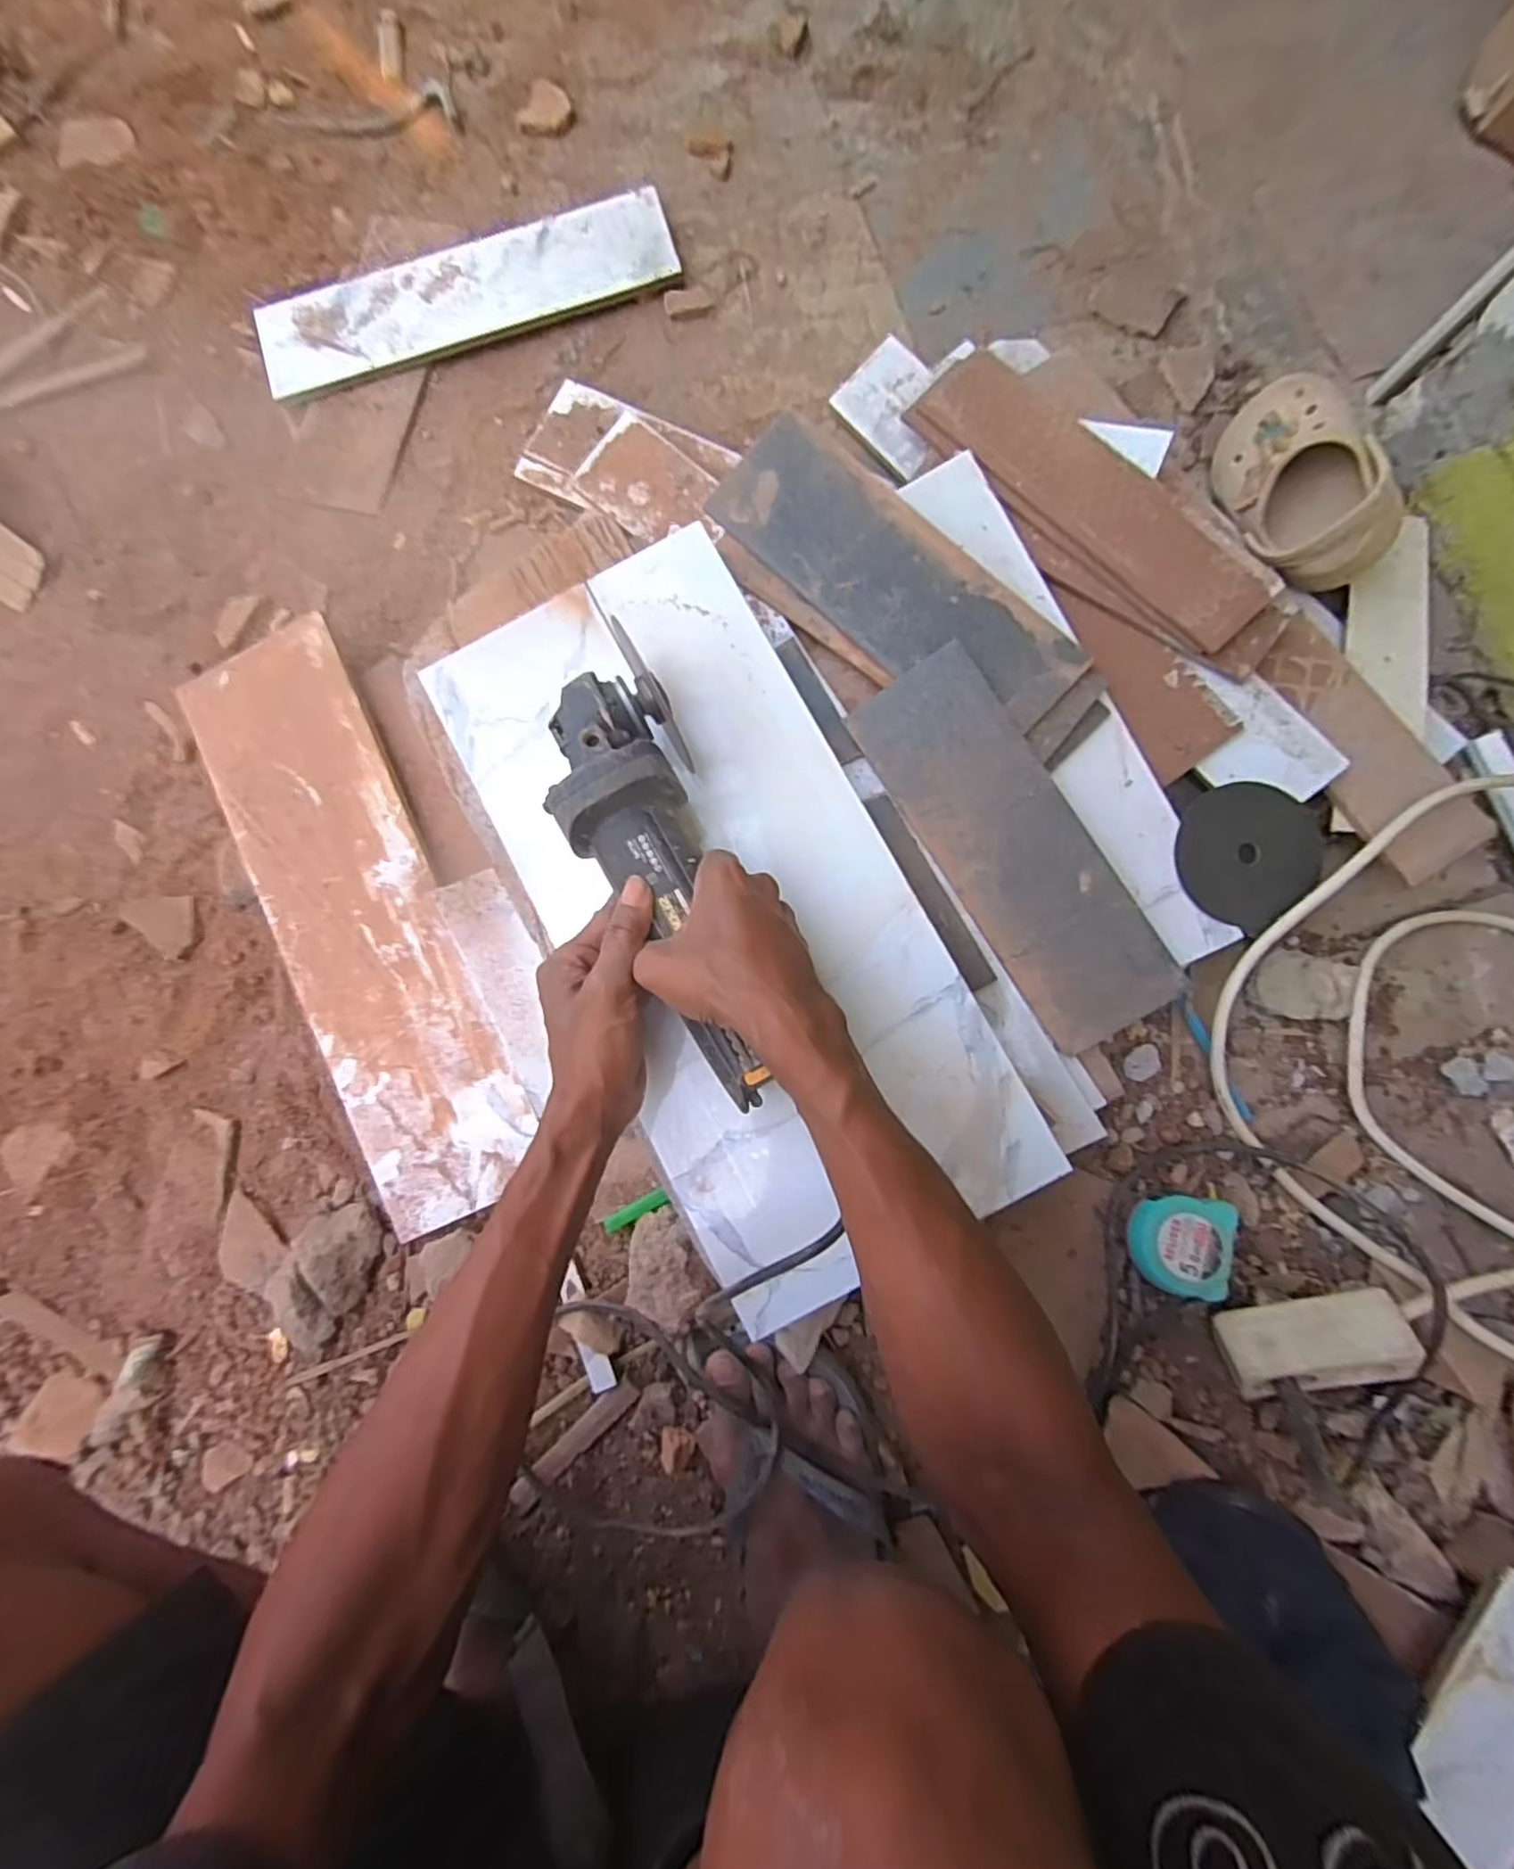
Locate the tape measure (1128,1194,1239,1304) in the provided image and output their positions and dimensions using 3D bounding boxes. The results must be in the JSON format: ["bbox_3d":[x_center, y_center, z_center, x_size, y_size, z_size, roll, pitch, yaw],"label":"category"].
[{"bbox_3d":[0.301,0.219,0.485,0.064,0.034,0.064,6,84,3],"label":"tape measure"}]

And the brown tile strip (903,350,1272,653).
[{"bbox_3d":[0.249,-0.330,0.507,0.070,0.011,0.292,-45,80,4],"label":"brown tile strip"}]

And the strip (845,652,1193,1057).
[{"bbox_3d":[0.185,-0.062,0.484,0.097,0.016,0.296,-33,83,-2],"label":"strip"}]

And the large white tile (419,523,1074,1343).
[{"bbox_3d":[-0.022,-0.020,0.450,0.227,0.010,0.489,-29,83,1],"label":"large white tile"}]

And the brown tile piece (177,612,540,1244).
[{"bbox_3d":[-0.320,-0.010,0.547,0.144,0.009,0.482,-25,86,5],"label":"brown tile piece"}]

